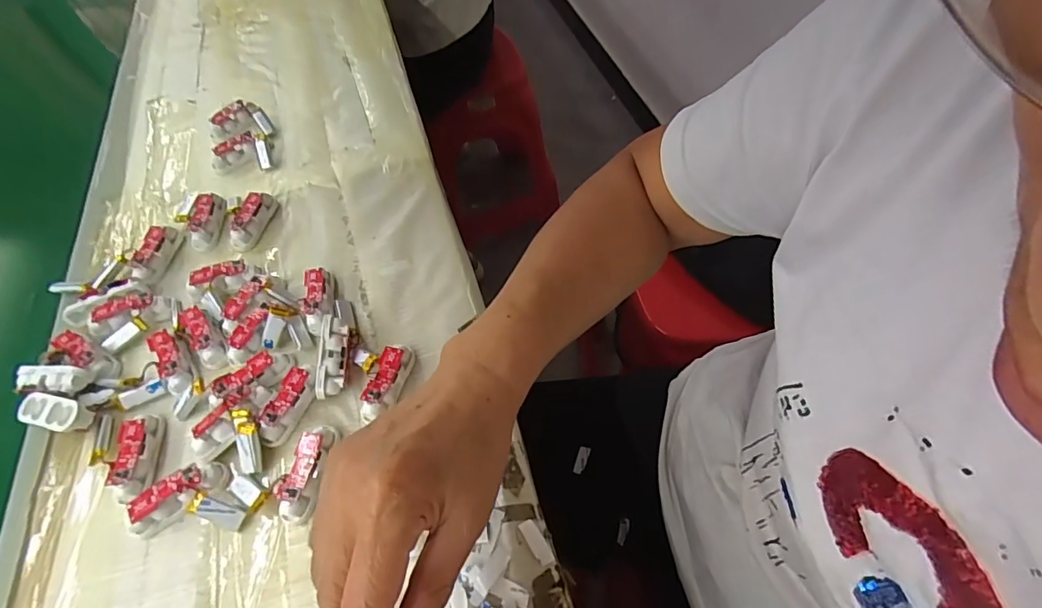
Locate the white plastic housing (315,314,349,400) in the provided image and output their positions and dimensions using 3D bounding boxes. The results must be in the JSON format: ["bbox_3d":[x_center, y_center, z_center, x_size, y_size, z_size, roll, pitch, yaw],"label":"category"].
[{"bbox_3d":[-0.139,0.038,0.374,0.020,0.017,0.059,-3,69,0],"label":"white plastic housing"}]

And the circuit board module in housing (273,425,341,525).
[{"bbox_3d":[-0.142,0.108,0.332,0.020,0.018,0.063,8,58,10],"label":"circuit board module in housing"}]

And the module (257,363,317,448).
[{"bbox_3d":[-0.166,0.072,0.361,0.018,0.021,0.058,18,70,14],"label":"module"}]

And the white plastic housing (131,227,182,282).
[{"bbox_3d":[-0.323,-0.045,0.446,0.018,0.021,0.055,3,57,7],"label":"white plastic housing"}]

